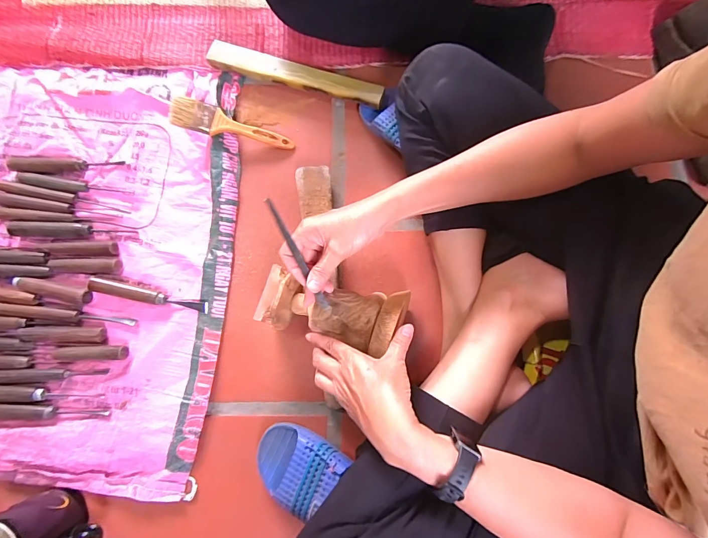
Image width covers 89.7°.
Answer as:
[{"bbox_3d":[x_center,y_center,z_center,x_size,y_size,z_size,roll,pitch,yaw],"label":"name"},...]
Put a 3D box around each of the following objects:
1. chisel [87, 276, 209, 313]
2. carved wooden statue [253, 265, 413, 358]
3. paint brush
[{"bbox_3d":[-0.293,0.038,0.505,0.169,0.020,0.020,12,79,3],"label":"chisel"},{"bbox_3d":[-0.025,0.052,0.448,0.175,0.055,0.079,9,79,9],"label":"carved wooden statue"},{"bbox_3d":[-0.185,-0.218,0.545,0.182,0.015,0.045,13,79,-11],"label":"paint brush"}]

